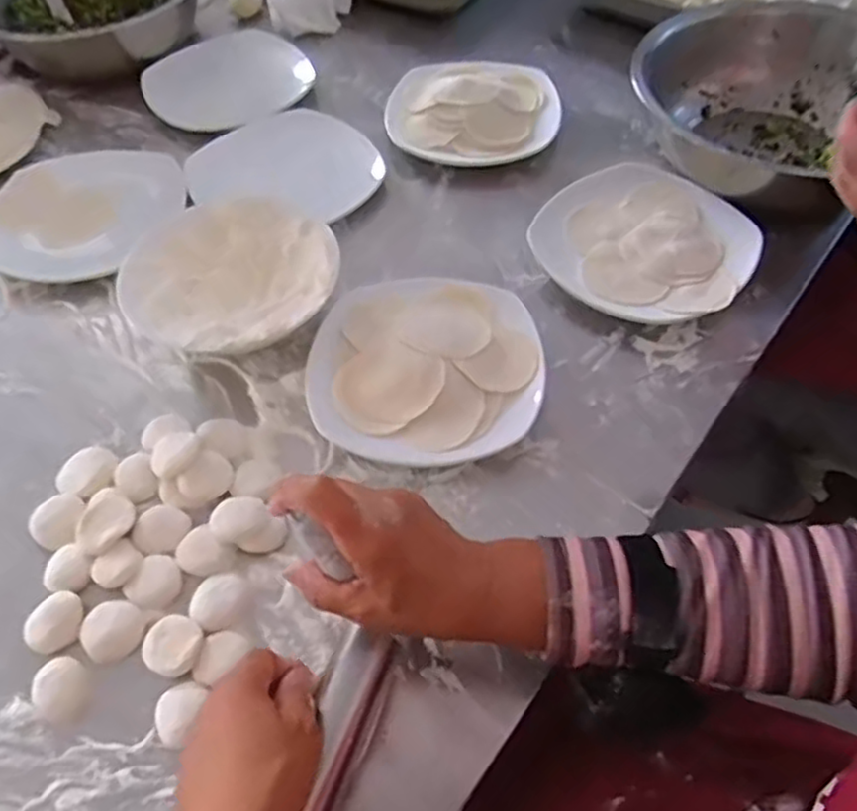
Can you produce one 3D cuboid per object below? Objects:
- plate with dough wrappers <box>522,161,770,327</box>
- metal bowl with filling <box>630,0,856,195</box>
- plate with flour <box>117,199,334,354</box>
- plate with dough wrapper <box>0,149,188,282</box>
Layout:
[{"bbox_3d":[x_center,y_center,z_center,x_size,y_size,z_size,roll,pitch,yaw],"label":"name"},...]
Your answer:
[{"bbox_3d":[0.197,-0.152,0.633,0.187,0.024,0.188,-1,56,1],"label":"plate with dough wrappers"},{"bbox_3d":[0.339,-0.303,0.685,0.284,0.093,0.240,-33,61,-19],"label":"metal bowl with filling"},{"bbox_3d":[-0.160,-0.096,0.583,0.169,0.056,0.161,-1,56,1],"label":"plate with flour"},{"bbox_3d":[-0.325,-0.185,0.658,0.177,0.027,0.146,-2,68,4],"label":"plate with dough wrapper"}]

